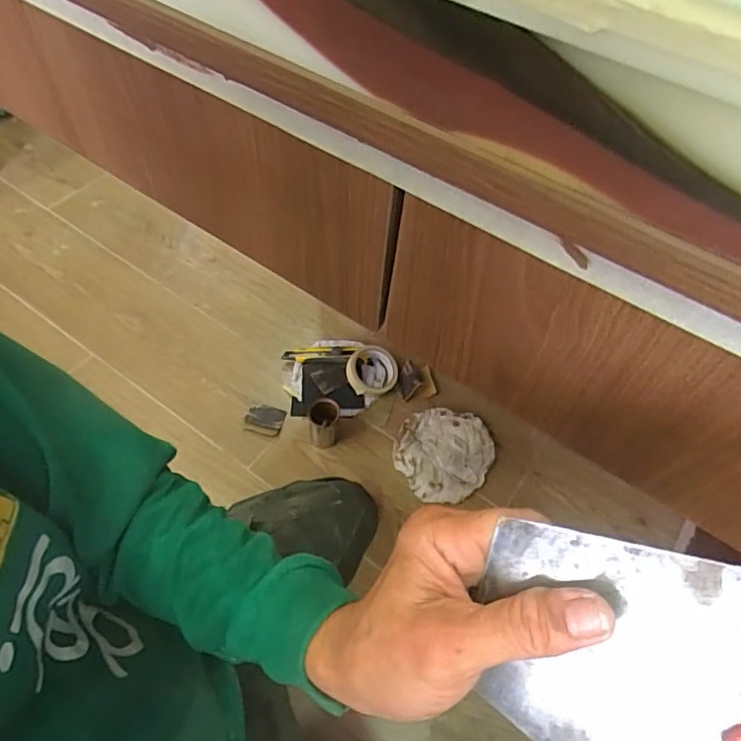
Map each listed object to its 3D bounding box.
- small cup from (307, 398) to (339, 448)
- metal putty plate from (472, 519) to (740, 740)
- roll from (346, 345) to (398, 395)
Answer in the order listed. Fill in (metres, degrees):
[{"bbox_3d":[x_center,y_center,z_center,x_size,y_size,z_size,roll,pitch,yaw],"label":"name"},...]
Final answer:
[{"bbox_3d":[-0.082,0.089,0.948,0.052,0.089,0.054,2,56,-3],"label":"small cup"},{"bbox_3d":[0.087,0.105,0.201,0.097,0.100,0.004,19,11,30],"label":"metal putty plate"},{"bbox_3d":[0.004,-0.004,1.046,0.105,0.031,0.104,2,56,-3],"label":"roll"}]

